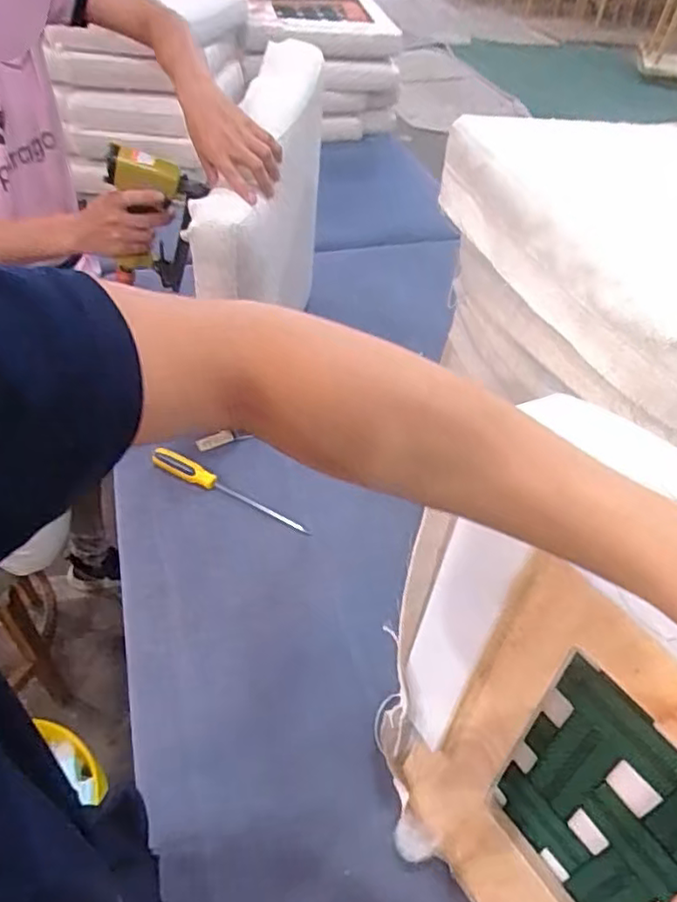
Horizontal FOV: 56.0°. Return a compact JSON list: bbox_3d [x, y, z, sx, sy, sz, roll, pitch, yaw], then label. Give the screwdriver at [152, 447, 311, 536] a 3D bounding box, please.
[{"bbox_3d":[-0.169,0.058,1.001,0.283,0.026,0.033,22,47,17],"label":"screwdriver"}]

